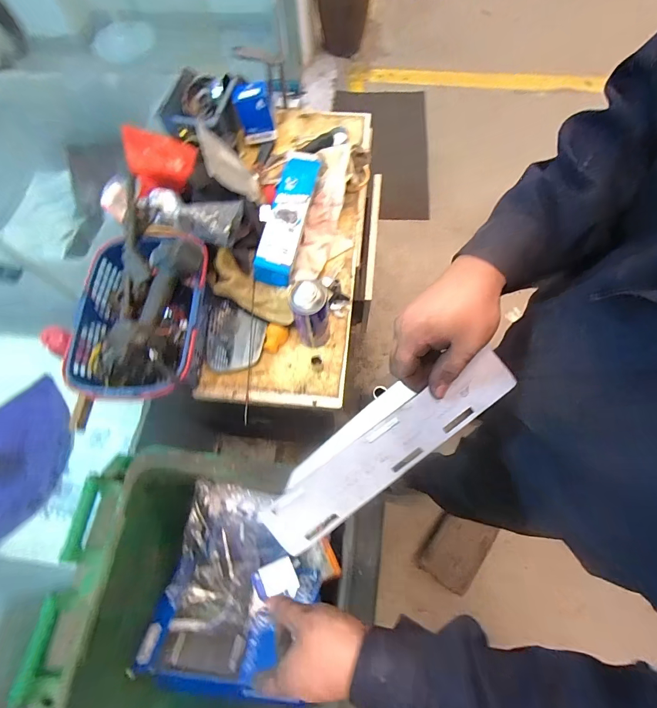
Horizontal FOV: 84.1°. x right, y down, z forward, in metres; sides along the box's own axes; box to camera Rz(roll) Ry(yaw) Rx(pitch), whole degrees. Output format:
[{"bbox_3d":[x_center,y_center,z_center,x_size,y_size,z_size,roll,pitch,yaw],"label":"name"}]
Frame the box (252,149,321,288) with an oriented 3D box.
[{"bbox_3d":[-0.086,-0.304,0.767,0.085,0.068,0.323,12,71,5],"label":"box"}]

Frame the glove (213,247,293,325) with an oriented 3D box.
[{"bbox_3d":[-0.157,-0.128,0.760,0.196,0.083,0.076,35,74,-3],"label":"glove"}]

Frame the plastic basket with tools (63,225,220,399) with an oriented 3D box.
[{"bbox_3d":[-0.343,-0.071,0.680,0.222,0.147,0.322,2,70,1],"label":"plastic basket with tools"}]

